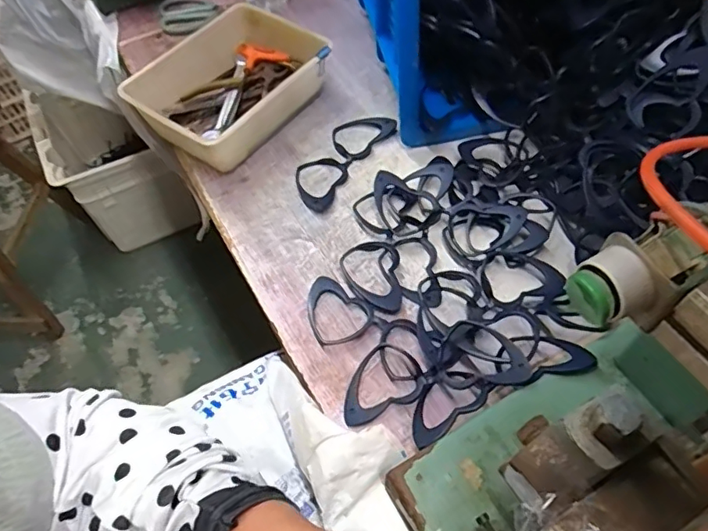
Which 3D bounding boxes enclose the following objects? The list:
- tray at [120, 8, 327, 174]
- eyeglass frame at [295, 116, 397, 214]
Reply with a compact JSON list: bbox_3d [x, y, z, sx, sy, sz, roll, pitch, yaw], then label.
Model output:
[{"bbox_3d":[-0.132,-0.209,0.636,0.152,0.067,0.228,33,64,21],"label":"tray"},{"bbox_3d":[-0.015,-0.120,0.608,0.062,0.010,0.149,29,63,19],"label":"eyeglass frame"}]

